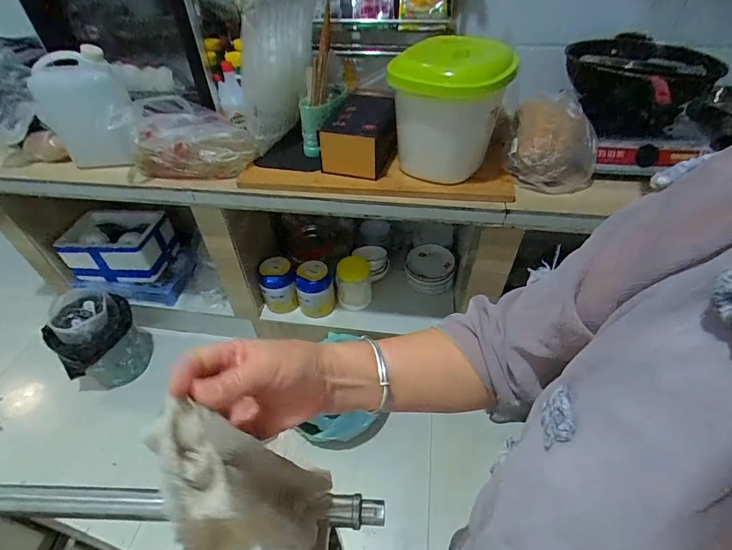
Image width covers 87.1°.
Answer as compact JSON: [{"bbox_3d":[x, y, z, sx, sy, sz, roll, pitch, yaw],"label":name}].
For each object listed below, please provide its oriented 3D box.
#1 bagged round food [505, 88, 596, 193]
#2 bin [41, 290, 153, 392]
[{"bbox_3d":[0.432,-0.299,0.906,0.155,0.181,0.153,-3,45,3],"label":"bagged round food"},{"bbox_3d":[-0.924,0.227,1.337,0.227,0.313,0.269,26,53,28],"label":"bin"}]

